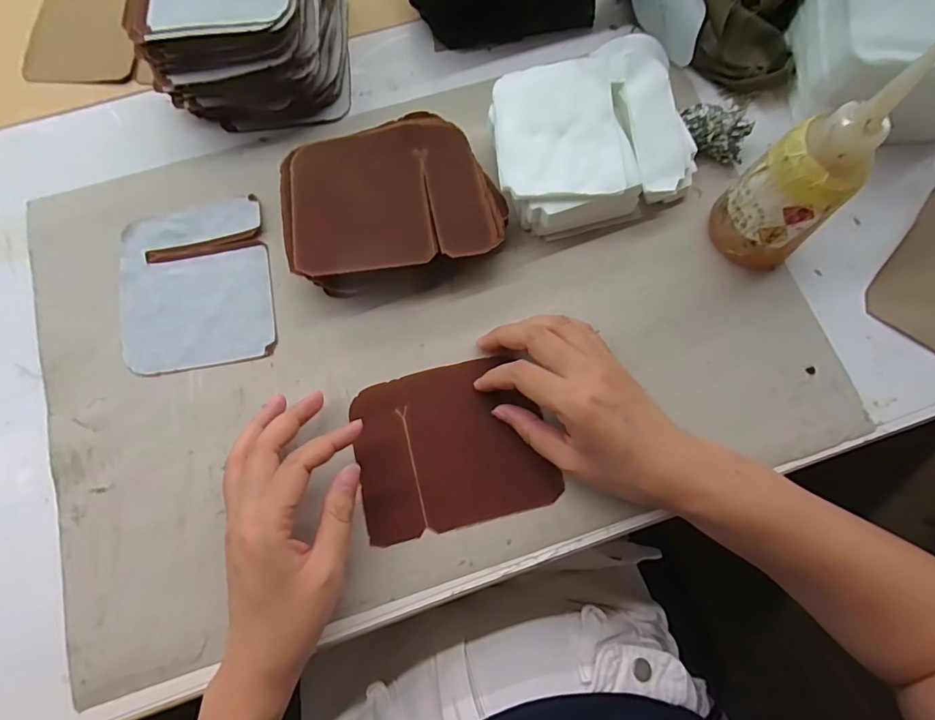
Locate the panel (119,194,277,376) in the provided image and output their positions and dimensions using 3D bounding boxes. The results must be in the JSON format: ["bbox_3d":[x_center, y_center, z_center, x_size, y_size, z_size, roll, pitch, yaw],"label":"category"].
[{"bbox_3d":[-0.205,-0.056,0.377,0.108,0.004,0.129,-11,76,-4],"label":"panel"}]

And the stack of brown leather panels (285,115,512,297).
[{"bbox_3d":[-0.056,-0.115,0.370,0.152,0.040,0.111,-12,76,-4],"label":"stack of brown leather panels"}]

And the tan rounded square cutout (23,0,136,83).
[{"bbox_3d":[-0.335,-0.289,0.439,0.092,0.005,0.109,-2,76,-1],"label":"tan rounded square cutout"}]

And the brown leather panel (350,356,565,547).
[{"bbox_3d":[-0.012,0.058,0.343,0.126,0.005,0.107,-12,76,-4],"label":"brown leather panel"}]

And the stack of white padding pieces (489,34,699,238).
[{"bbox_3d":[0.089,-0.168,0.384,0.142,0.052,0.123,-16,77,-5],"label":"stack of white padding pieces"}]

